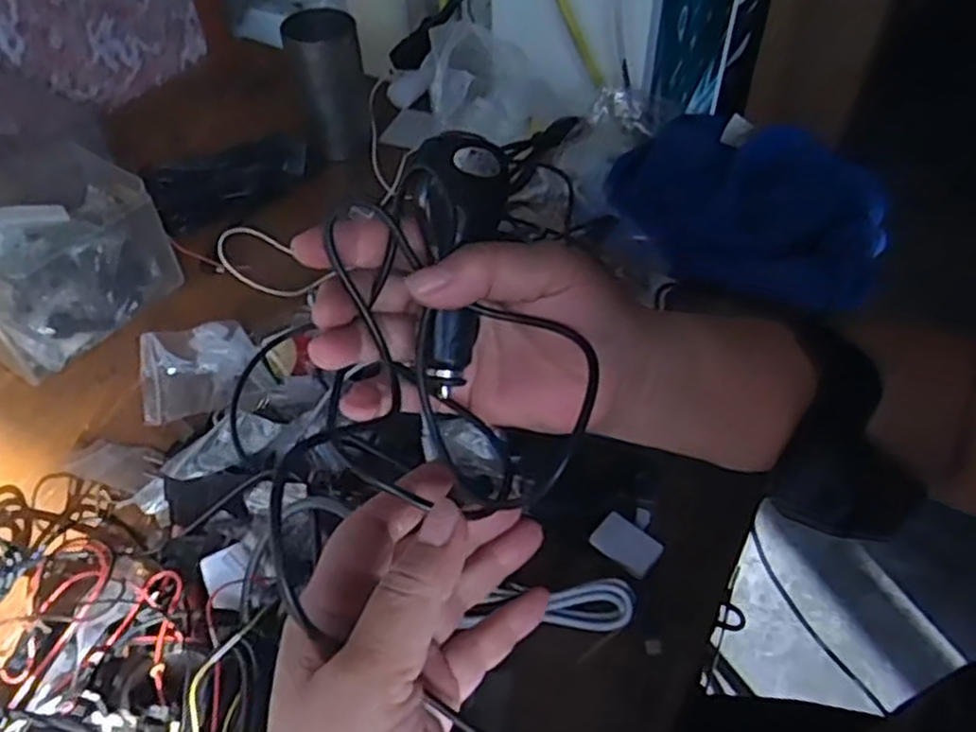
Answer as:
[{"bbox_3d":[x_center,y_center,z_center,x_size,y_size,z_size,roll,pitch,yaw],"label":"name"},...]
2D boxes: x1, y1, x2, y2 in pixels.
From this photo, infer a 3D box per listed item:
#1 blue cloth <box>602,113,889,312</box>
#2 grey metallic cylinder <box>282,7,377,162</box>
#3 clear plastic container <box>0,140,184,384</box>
[{"bbox_3d":[0.190,-0.122,0.564,0.201,0.038,0.128,16,82,18],"label":"blue cloth"},{"bbox_3d":[-0.142,-0.250,0.684,0.066,0.117,0.065,-13,48,-10],"label":"grey metallic cylinder"},{"bbox_3d":[-0.316,-0.078,0.546,0.113,0.094,0.139,33,56,27],"label":"clear plastic container"}]

